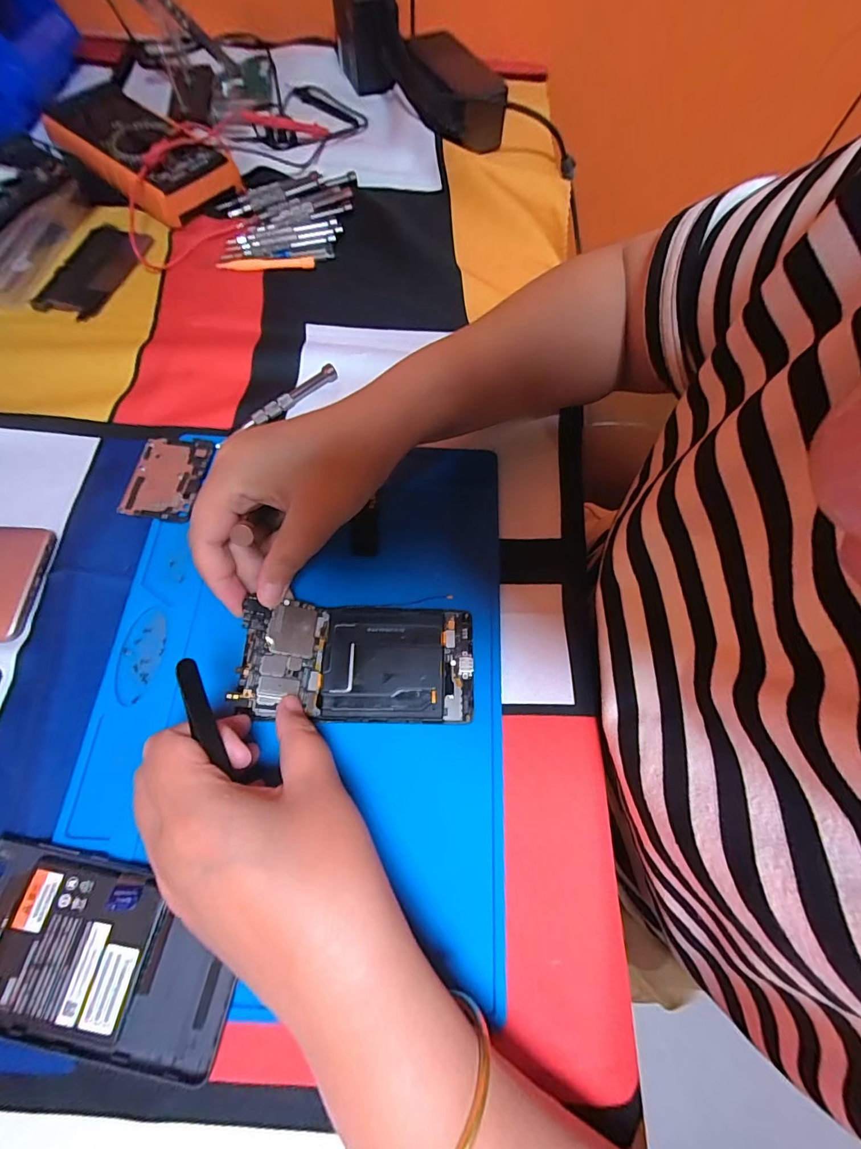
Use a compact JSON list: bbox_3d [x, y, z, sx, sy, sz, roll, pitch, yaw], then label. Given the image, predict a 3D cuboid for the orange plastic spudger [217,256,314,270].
[{"bbox_3d":[-0.143,-0.271,0.395,0.082,0.007,0.012,-3,68,-4],"label":"orange plastic spudger"}]

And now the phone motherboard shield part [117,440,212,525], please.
[{"bbox_3d":[-0.180,-0.066,0.311,0.046,0.005,0.063,8,67,0],"label":"phone motherboard shield part"}]

